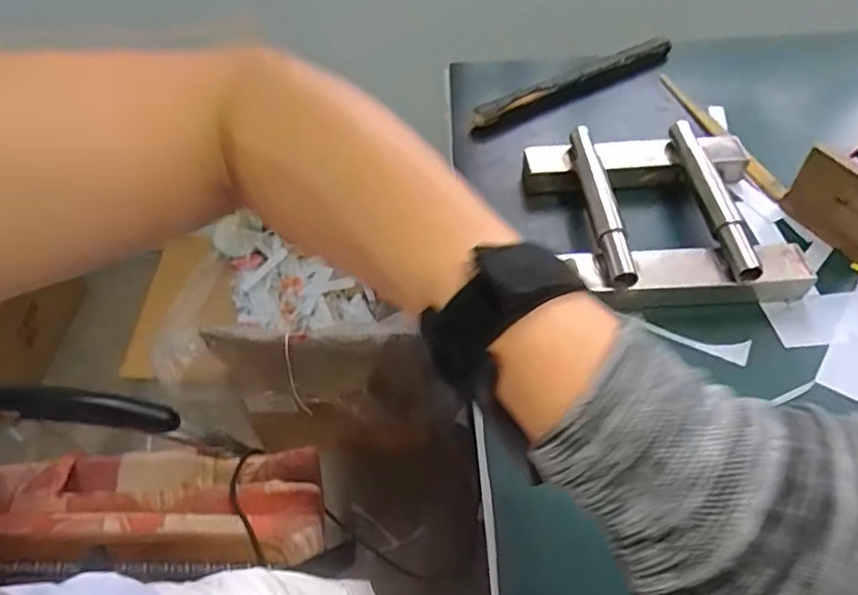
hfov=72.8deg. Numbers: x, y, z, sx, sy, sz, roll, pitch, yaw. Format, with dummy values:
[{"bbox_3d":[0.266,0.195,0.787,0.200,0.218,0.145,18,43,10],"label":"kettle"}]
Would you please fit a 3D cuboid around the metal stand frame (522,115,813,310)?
[{"bbox_3d":[0.194,-0.075,0.492,0.200,0.044,0.190,-9,51,-4],"label":"metal stand frame"}]

